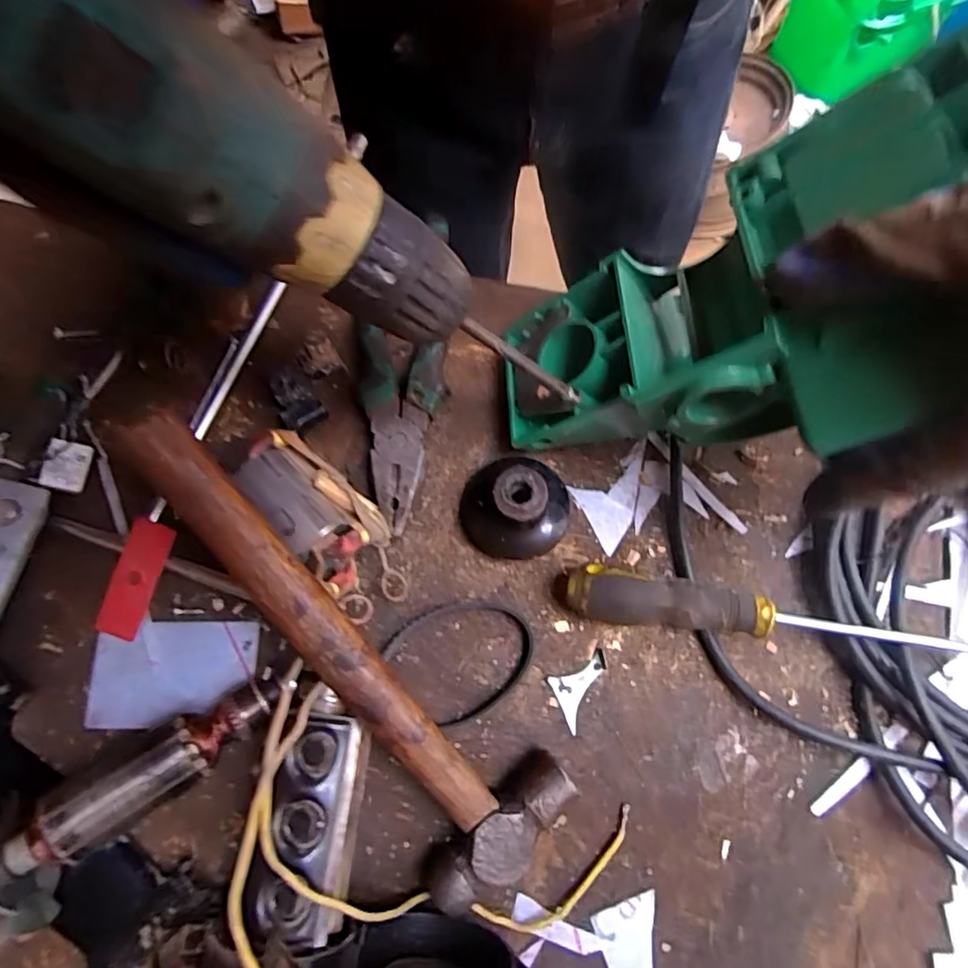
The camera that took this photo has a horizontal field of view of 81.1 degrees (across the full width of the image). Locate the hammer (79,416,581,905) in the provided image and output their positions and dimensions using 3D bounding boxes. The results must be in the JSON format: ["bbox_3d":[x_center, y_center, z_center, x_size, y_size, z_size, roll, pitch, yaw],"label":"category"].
[{"bbox_3d":[-0.063,0.066,0.244,0.066,0.030,0.244,-40,94,-9],"label":"hammer"}]

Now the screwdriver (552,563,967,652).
[{"bbox_3d":[0.130,0.067,0.272,0.188,0.028,0.025,9,72,6],"label":"screwdriver"}]

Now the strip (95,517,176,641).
[{"bbox_3d":[-0.180,0.049,0.291,0.023,0.004,0.060,18,84,4],"label":"strip"}]

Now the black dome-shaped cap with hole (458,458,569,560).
[{"bbox_3d":[0.015,0.010,0.287,0.056,0.039,0.054,42,78,15],"label":"black dome-shaped cap with hole"}]

